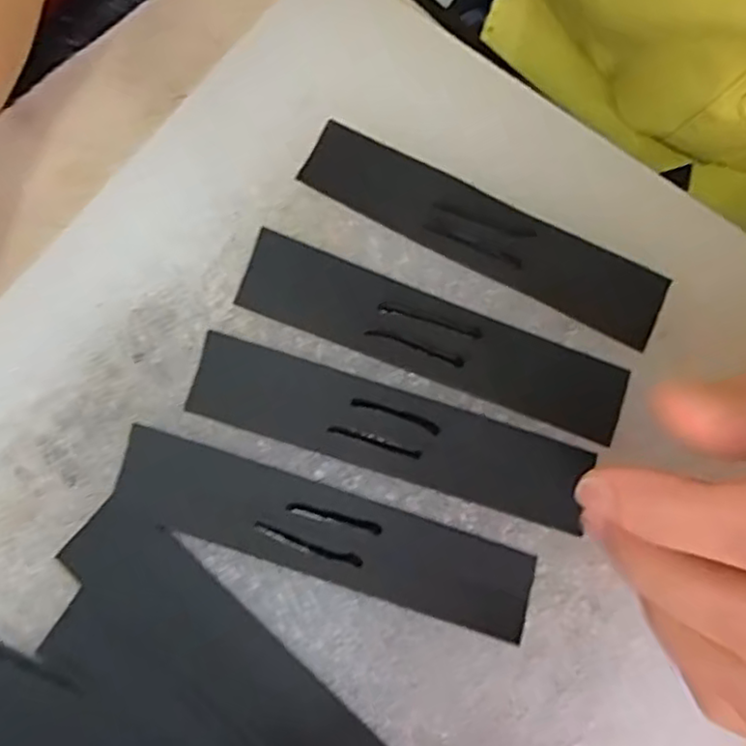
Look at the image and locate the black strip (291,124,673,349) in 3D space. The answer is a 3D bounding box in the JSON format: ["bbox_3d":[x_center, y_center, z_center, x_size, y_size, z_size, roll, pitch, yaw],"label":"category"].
[{"bbox_3d":[0.036,-0.047,0.222,0.122,0.004,0.027,27,79,3],"label":"black strip"}]

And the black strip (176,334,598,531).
[{"bbox_3d":[0.004,0.017,0.206,0.120,0.004,0.025,18,78,1],"label":"black strip"}]

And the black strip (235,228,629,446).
[{"bbox_3d":[0.018,-0.011,0.213,0.122,0.004,0.026,22,79,2],"label":"black strip"}]

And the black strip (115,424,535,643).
[{"bbox_3d":[-0.014,0.046,0.198,0.122,0.004,0.026,17,74,2],"label":"black strip"}]

